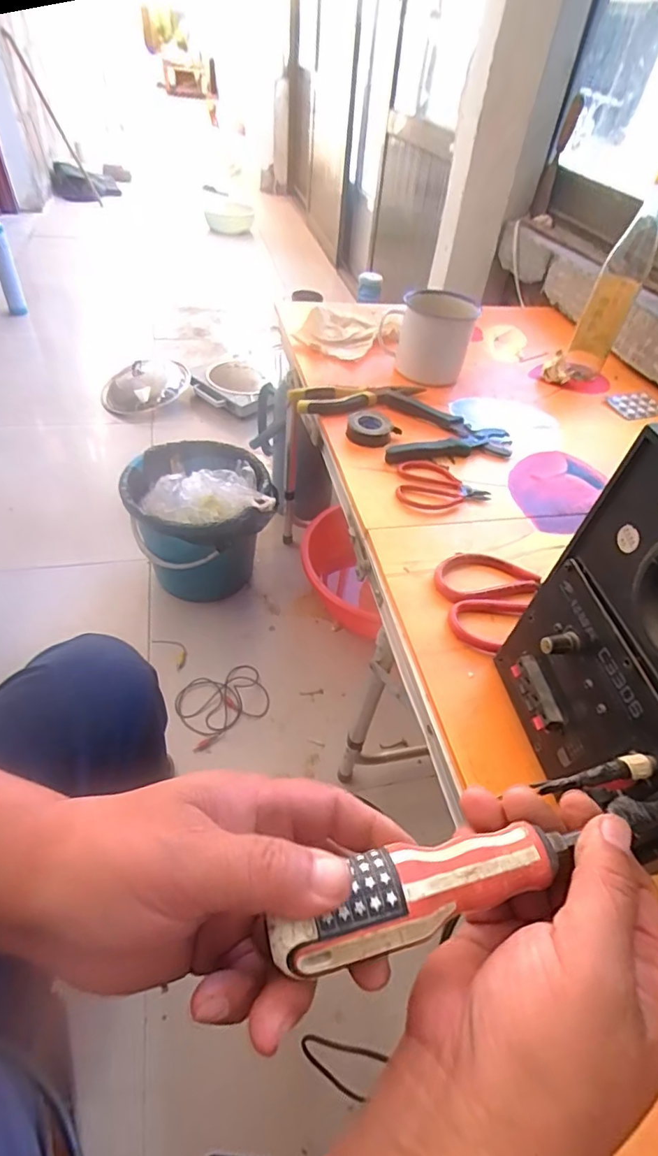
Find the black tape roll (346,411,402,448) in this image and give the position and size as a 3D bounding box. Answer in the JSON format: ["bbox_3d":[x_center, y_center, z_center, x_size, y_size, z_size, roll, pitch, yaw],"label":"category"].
[{"bbox_3d":[0.054,-0.183,0.631,0.054,0.020,0.054,3,49,-3],"label":"black tape roll"}]

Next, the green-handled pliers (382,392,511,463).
[{"bbox_3d":[0.146,-0.188,0.652,0.159,0.013,0.135,1,49,-5],"label":"green-handled pliers"}]

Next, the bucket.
[{"bbox_3d":[-0.264,-0.116,1.101,0.281,0.272,0.279,3,47,-3],"label":"bucket"}]

